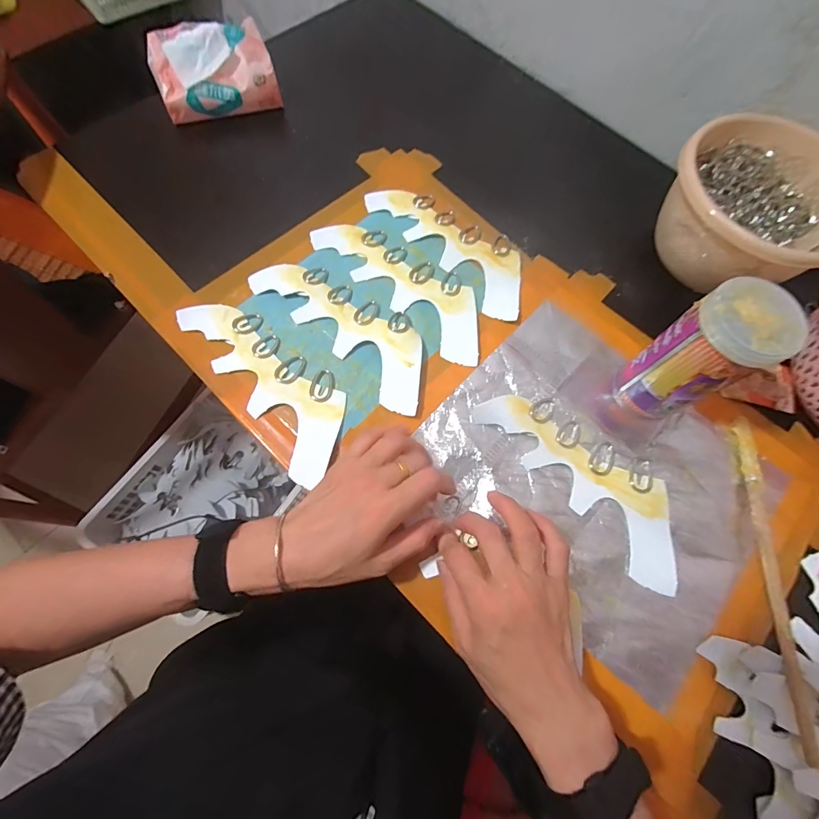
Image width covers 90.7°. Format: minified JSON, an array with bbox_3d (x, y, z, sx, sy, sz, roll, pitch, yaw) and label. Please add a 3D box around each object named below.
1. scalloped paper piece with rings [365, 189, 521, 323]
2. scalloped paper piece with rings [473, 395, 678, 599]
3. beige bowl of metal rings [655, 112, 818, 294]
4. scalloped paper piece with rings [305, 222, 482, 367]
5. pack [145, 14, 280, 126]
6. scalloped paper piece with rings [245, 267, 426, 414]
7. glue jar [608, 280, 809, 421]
[{"bbox_3d":[0.050,-0.185,0.447,0.212,0.004,0.083,42,74,12],"label":"scalloped paper piece with rings"},{"bbox_3d":[0.159,0.054,0.361,0.212,0.011,0.080,42,74,12],"label":"scalloped paper piece with rings"},{"bbox_3d":[0.339,-0.194,0.415,0.150,0.101,0.149,1,70,-3],"label":"beige bowl of metal rings"},{"bbox_3d":[-0.005,-0.135,0.425,0.215,0.006,0.080,37,73,10],"label":"scalloped paper piece with rings"},{"bbox_3d":[-0.228,-0.402,0.474,0.135,0.062,0.088,-11,71,-6],"label":"pack"},{"bbox_3d":[-0.061,-0.086,0.400,0.210,0.013,0.081,37,73,10],"label":"scalloped paper piece with rings"},{"bbox_3d":[0.235,-0.042,0.335,0.055,0.128,0.062,-33,75,-13],"label":"glue jar"}]

